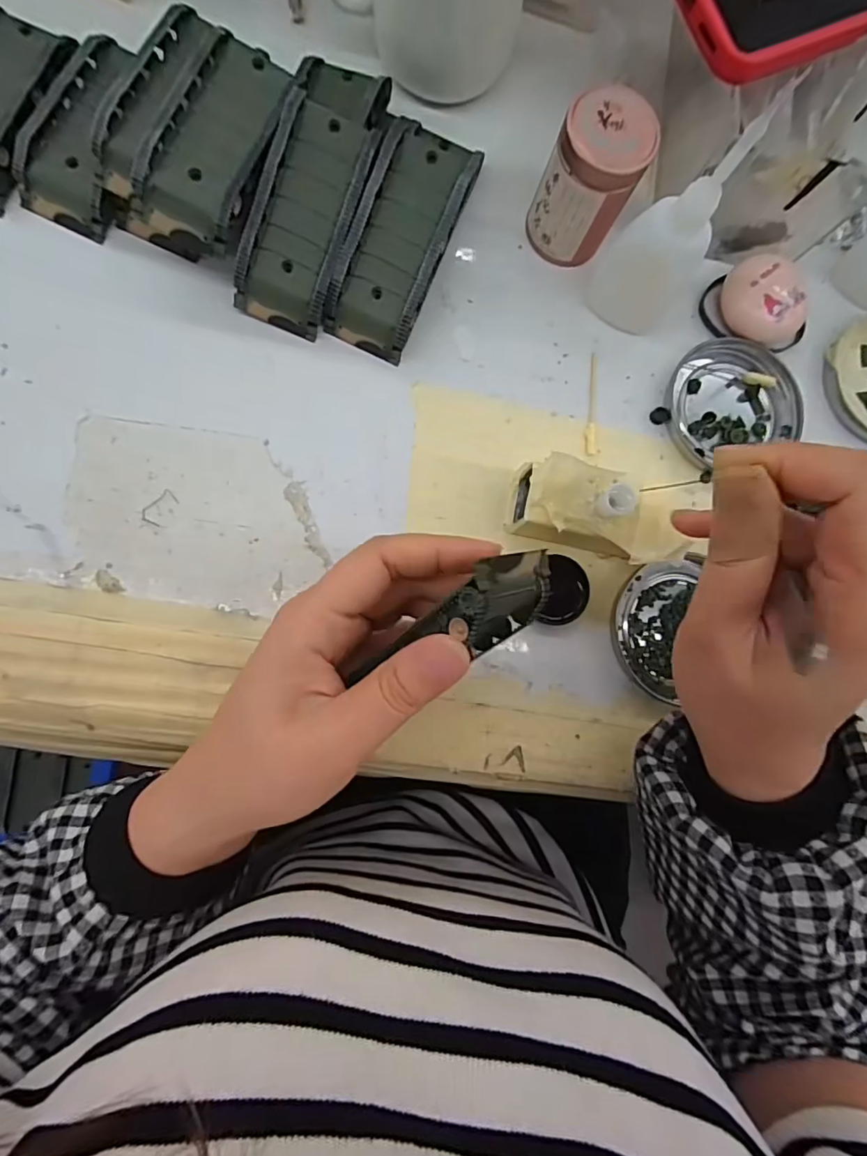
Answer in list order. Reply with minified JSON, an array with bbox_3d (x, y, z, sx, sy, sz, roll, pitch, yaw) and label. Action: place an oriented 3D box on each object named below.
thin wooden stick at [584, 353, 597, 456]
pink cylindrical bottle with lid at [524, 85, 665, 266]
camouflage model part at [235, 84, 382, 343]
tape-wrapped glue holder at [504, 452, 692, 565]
[{"bbox_3d":[0.088,-0.097,0.297,0.007,0.004,0.058,3,86,-7],"label":"thin wooden stick"},{"bbox_3d":[0.078,-0.200,0.274,0.044,0.064,0.042,1,83,-9],"label":"pink cylindrical bottle with lid"},{"bbox_3d":[-0.062,-0.173,0.260,0.043,0.020,0.097,20,101,-6],"label":"camouflage model part"},{"bbox_3d":[0.078,-0.032,0.268,0.077,0.044,0.039,20,81,-6],"label":"tape-wrapped glue holder"}]

